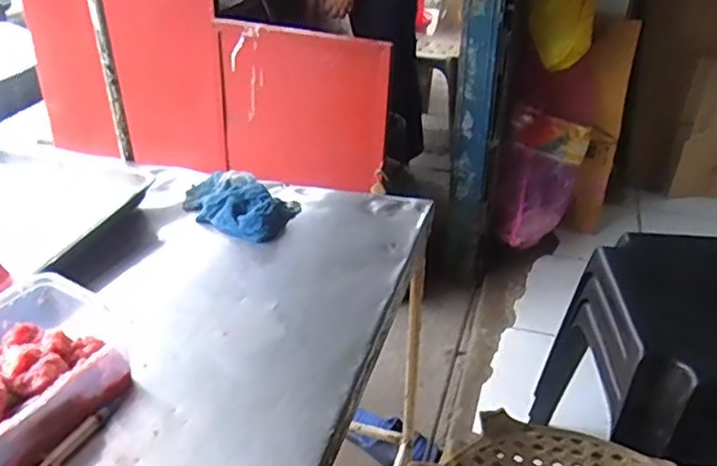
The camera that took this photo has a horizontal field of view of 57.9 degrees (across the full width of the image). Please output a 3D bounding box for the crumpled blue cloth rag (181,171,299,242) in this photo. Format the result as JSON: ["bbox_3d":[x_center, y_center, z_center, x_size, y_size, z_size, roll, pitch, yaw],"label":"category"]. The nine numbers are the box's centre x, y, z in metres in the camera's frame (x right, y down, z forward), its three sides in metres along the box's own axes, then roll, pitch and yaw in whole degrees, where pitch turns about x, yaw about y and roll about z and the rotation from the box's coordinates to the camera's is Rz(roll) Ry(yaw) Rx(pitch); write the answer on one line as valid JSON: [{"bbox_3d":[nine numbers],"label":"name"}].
[{"bbox_3d":[-0.181,-0.051,0.956,0.201,0.044,0.106,22,38,30],"label":"crumpled blue cloth rag"}]

